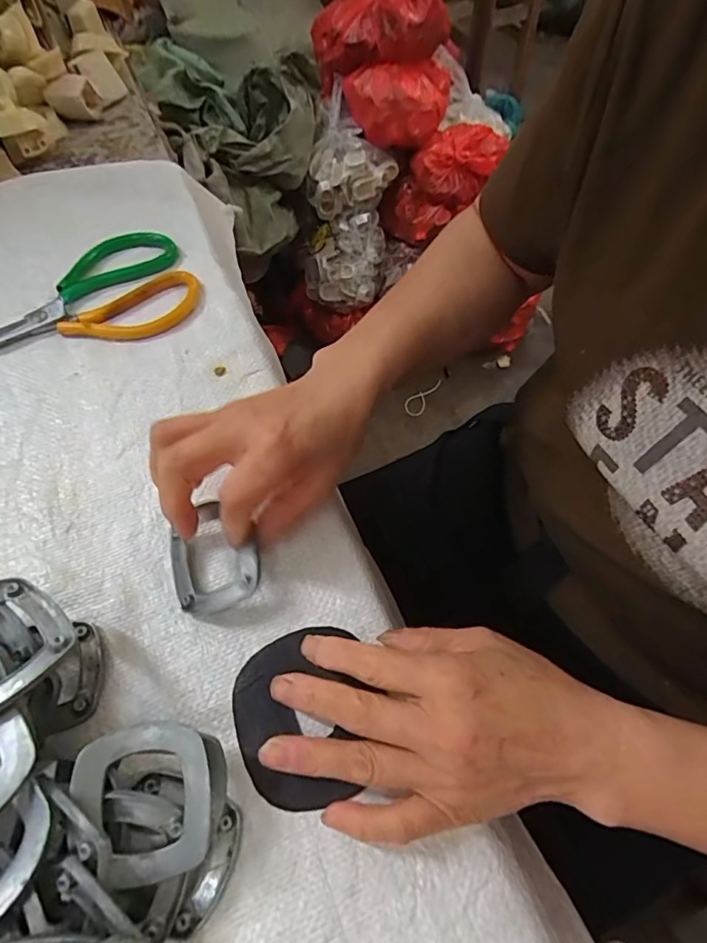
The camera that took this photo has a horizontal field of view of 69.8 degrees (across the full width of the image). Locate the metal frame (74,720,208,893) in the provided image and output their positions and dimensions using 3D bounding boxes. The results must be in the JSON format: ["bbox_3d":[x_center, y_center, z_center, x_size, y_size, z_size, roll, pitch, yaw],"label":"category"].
[{"bbox_3d":[-0.090,0.143,0.219,0.053,0.010,0.061,-7,74,-17],"label":"metal frame"}]

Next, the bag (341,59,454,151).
[{"bbox_3d":[0.098,-0.776,1.068,0.223,0.107,0.139,-6,60,-3],"label":"bag"}]

